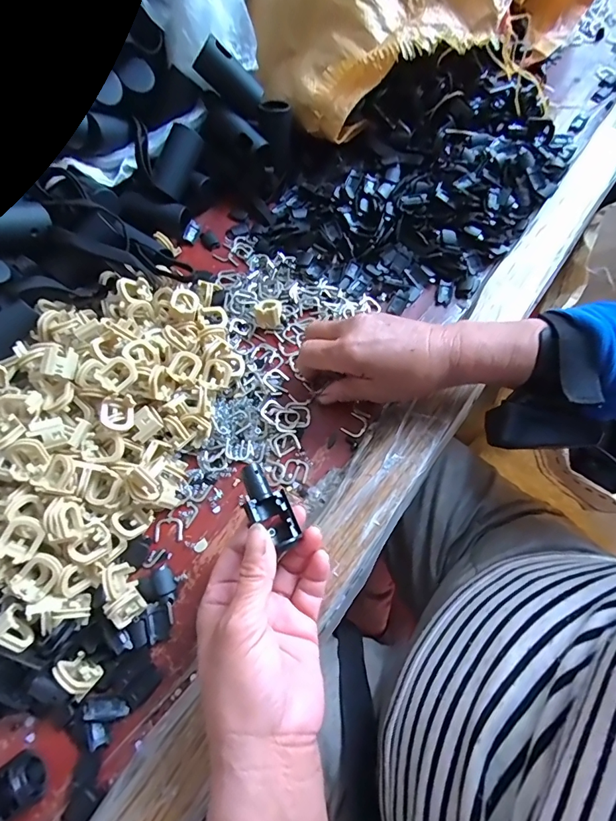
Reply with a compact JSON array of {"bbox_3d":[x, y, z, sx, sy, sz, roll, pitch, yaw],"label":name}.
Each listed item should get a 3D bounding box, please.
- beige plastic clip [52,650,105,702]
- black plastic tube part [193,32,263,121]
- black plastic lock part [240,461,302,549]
[{"bbox_3d":[-0.138,0.157,0.252,0.023,0.021,0.017,42,74,16],"label":"beige plastic clip"},{"bbox_3d":[-0.070,-0.306,0.390,0.062,0.026,0.023,33,67,-26],"label":"black plastic tube part"},{"bbox_3d":[-0.024,0.055,0.249,0.024,0.013,0.049,-33,86,-12],"label":"black plastic lock part"}]

